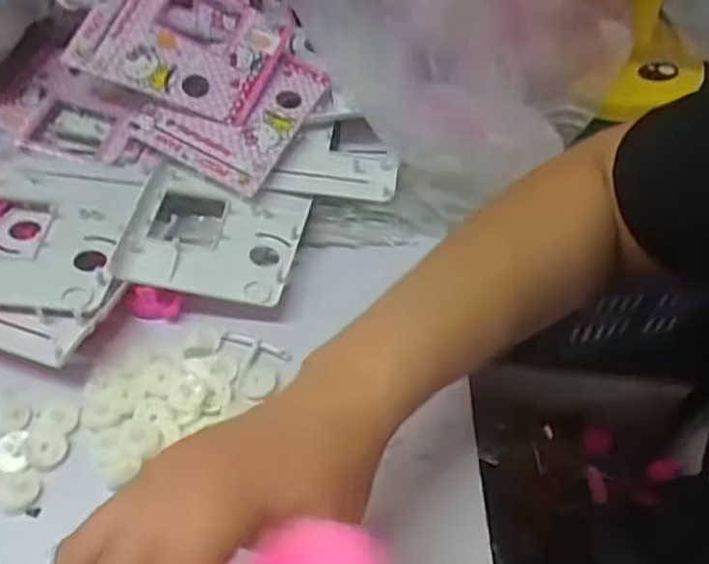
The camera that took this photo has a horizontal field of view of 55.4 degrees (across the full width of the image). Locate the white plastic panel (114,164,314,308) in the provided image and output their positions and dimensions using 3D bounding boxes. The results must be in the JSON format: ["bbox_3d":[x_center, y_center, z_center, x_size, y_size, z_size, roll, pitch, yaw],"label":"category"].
[{"bbox_3d":[-0.096,-0.035,0.478,0.116,0.013,0.112,11,45,-8],"label":"white plastic panel"}]

